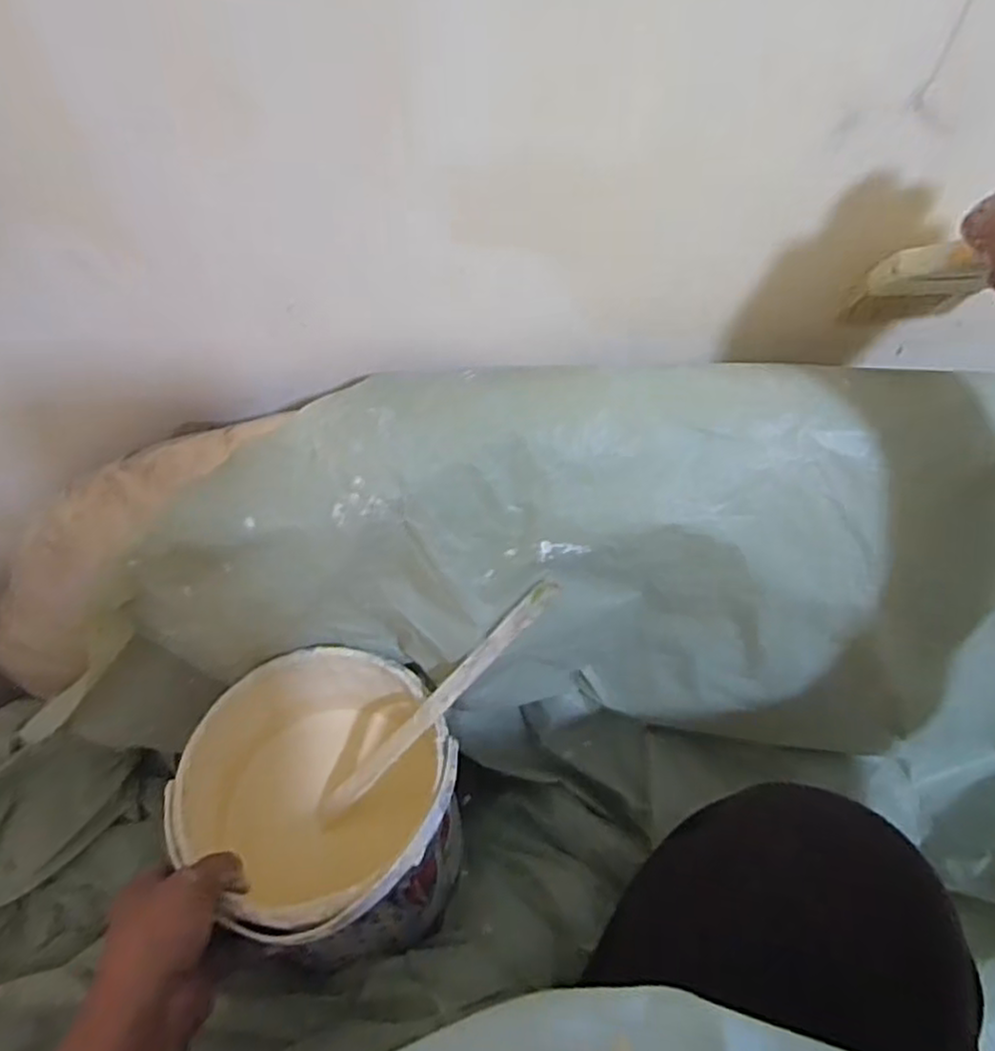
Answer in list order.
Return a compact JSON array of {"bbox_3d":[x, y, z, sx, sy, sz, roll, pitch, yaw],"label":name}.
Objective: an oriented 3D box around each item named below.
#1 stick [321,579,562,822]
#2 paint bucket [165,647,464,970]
[{"bbox_3d":[-0.044,0.121,0.491,0.010,0.252,0.016,9,40,-51],"label":"stick"},{"bbox_3d":[-0.119,0.198,0.527,0.179,0.156,0.188,1,56,-1],"label":"paint bucket"}]

